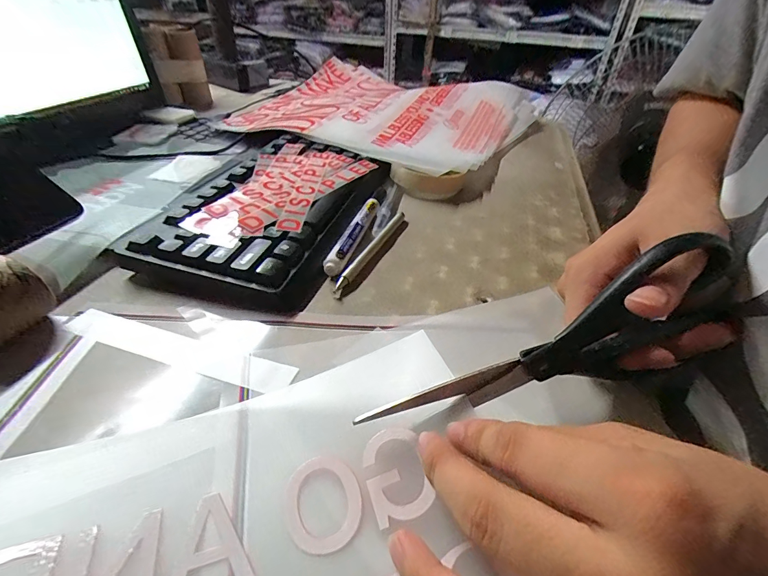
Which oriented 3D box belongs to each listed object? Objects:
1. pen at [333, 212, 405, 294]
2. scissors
[{"bbox_3d":[-0.010,-0.034,0.320,0.009,0.010,0.127,17,41,18],"label":"pen"},{"bbox_3d":[0.080,0.033,0.182,0.182,0.061,0.015,-23,39,0],"label":"scissors"}]

